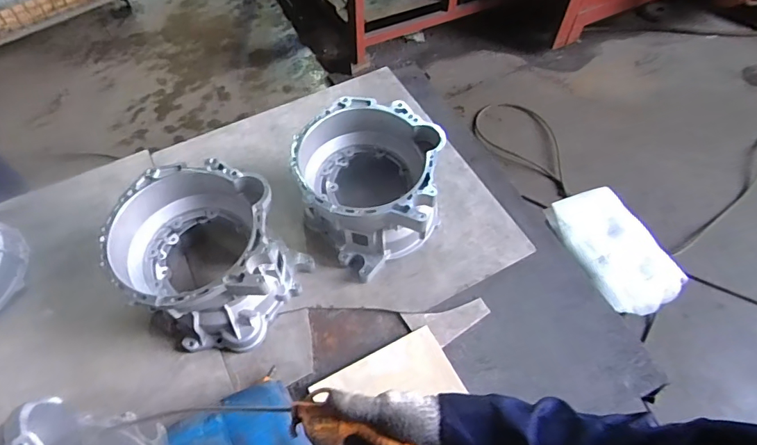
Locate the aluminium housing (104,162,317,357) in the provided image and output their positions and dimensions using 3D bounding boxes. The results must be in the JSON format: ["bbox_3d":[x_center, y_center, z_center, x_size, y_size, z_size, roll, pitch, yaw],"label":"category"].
[{"bbox_3d":[-0.364,0.074,1.002,0.350,0.238,0.311,23,61,14],"label":"aluminium housing"}]

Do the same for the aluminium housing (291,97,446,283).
[{"bbox_3d":[-0.021,-0.082,1.087,0.324,0.233,0.330,0,58,0],"label":"aluminium housing"}]

